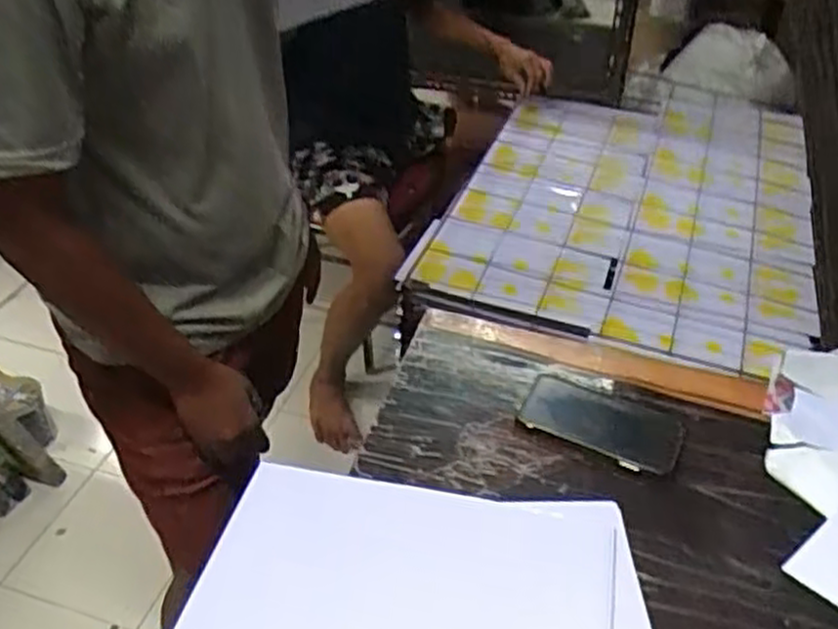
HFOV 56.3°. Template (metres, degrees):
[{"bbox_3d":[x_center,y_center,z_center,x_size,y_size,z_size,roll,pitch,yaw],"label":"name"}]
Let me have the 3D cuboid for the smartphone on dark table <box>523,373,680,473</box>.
[{"bbox_3d":[0.191,0.110,0.817,0.160,0.009,0.094,20,42,21],"label":"smartphone on dark table"}]

